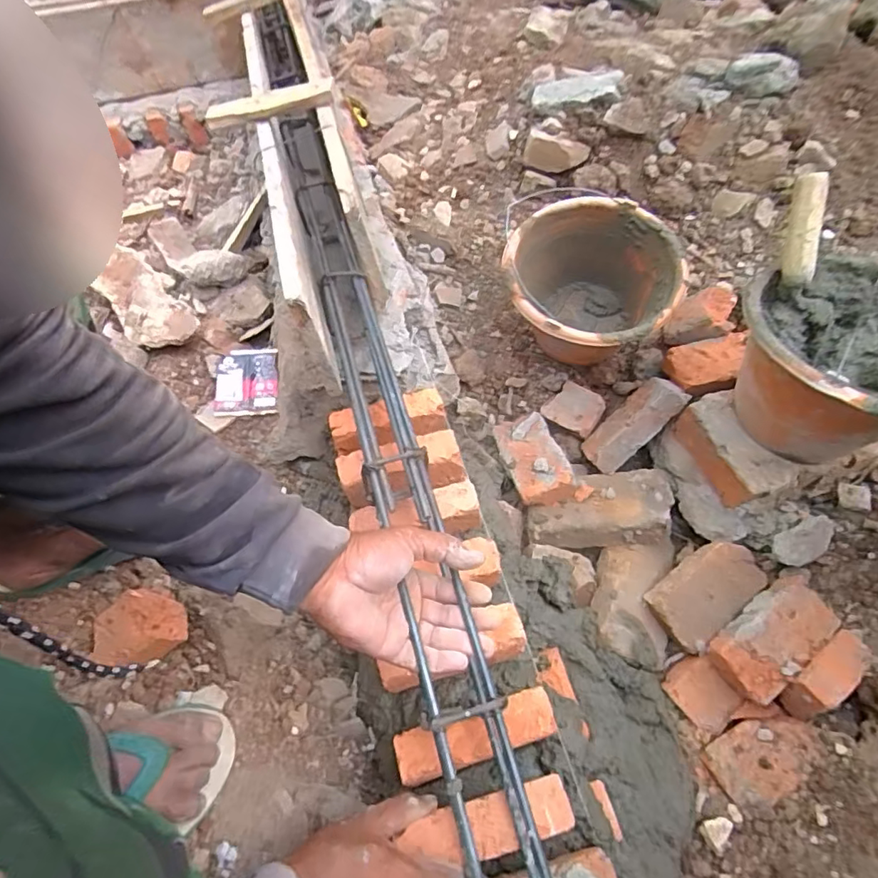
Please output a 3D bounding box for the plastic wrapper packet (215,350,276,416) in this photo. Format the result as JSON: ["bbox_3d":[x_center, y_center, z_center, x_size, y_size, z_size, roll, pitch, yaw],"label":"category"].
[{"bbox_3d":[-0.295,-0.087,0.802,0.091,0.007,0.110,-5,70,-4],"label":"plastic wrapper packet"}]

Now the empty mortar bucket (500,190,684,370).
[{"bbox_3d":[0.229,-0.217,0.831,0.249,0.194,0.231,-1,59,1],"label":"empty mortar bucket"}]

